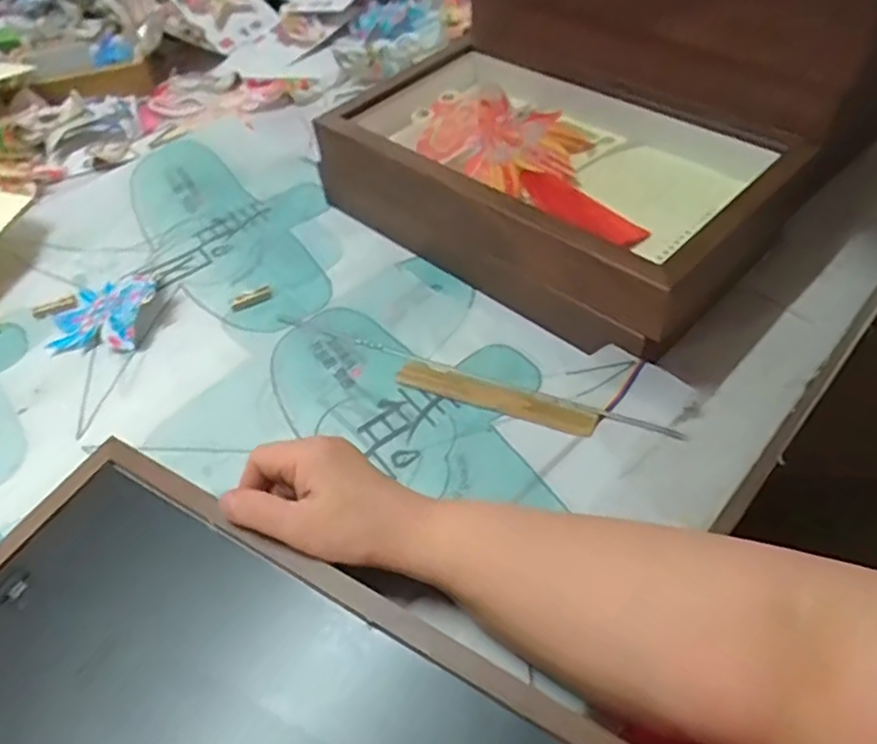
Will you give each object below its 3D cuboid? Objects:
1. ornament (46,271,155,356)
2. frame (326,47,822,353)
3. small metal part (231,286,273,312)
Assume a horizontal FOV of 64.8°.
[{"bbox_3d":[-0.278,-0.054,0.573,0.092,0.027,0.084,-3,50,4],"label":"ornament"},{"bbox_3d":[0.087,-0.158,0.567,0.202,0.099,0.348,-39,56,-24],"label":"frame"},{"bbox_3d":[-0.155,-0.062,0.574,0.036,0.010,0.012,-29,54,-18],"label":"small metal part"}]

